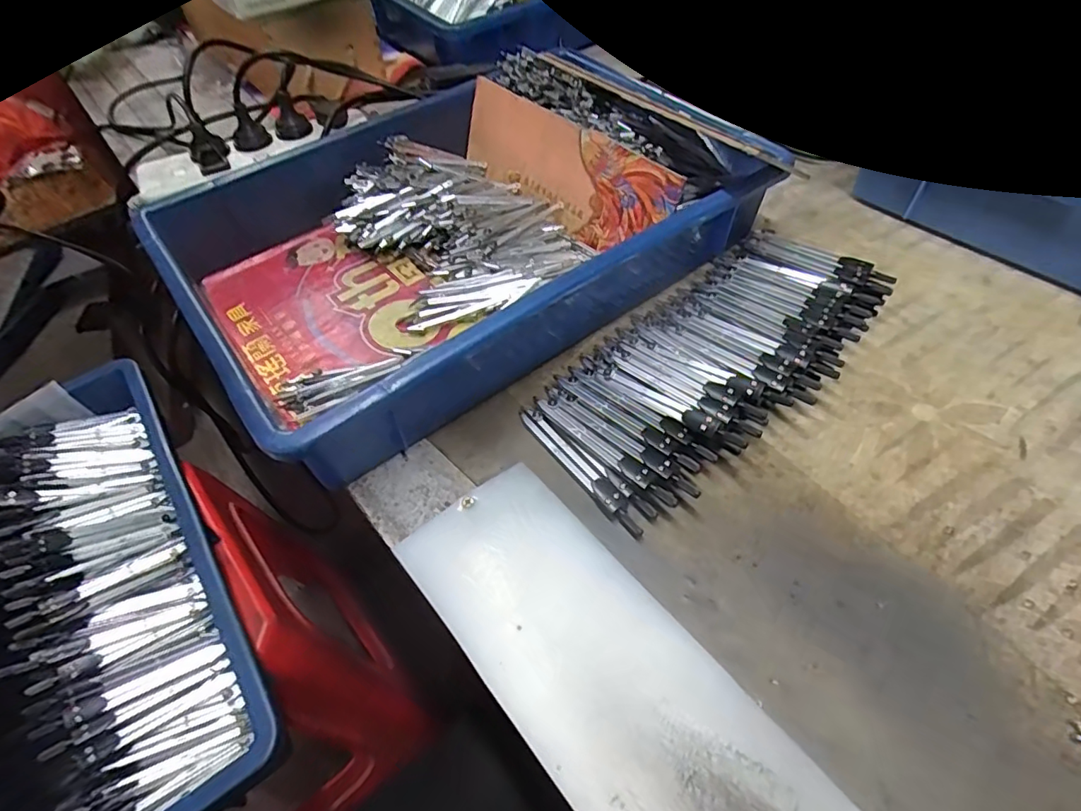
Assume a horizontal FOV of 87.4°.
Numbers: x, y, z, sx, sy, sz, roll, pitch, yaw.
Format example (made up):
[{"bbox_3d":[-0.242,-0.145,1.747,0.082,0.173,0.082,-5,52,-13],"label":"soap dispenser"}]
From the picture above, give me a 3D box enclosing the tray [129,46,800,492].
[{"bbox_3d":[-0.059,-0.151,0.450,0.420,0.083,0.286,-33,59,-20],"label":"tray"}]

